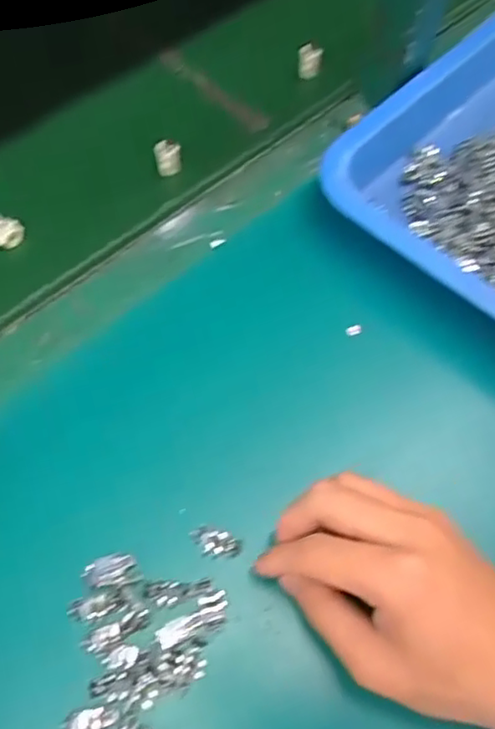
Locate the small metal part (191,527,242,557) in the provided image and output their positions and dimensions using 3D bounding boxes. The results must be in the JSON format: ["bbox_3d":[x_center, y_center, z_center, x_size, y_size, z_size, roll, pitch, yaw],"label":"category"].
[{"bbox_3d":[-0.017,0.096,0.344,0.027,0.008,0.012,8,62,3],"label":"small metal part"}]

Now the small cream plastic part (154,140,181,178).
[{"bbox_3d":[-0.058,-0.150,0.467,0.019,0.021,0.016,-7,62,-5],"label":"small cream plastic part"}]

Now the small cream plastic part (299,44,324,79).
[{"bbox_3d":[0.051,-0.250,0.527,0.019,0.019,0.018,0,62,-1],"label":"small cream plastic part"}]

